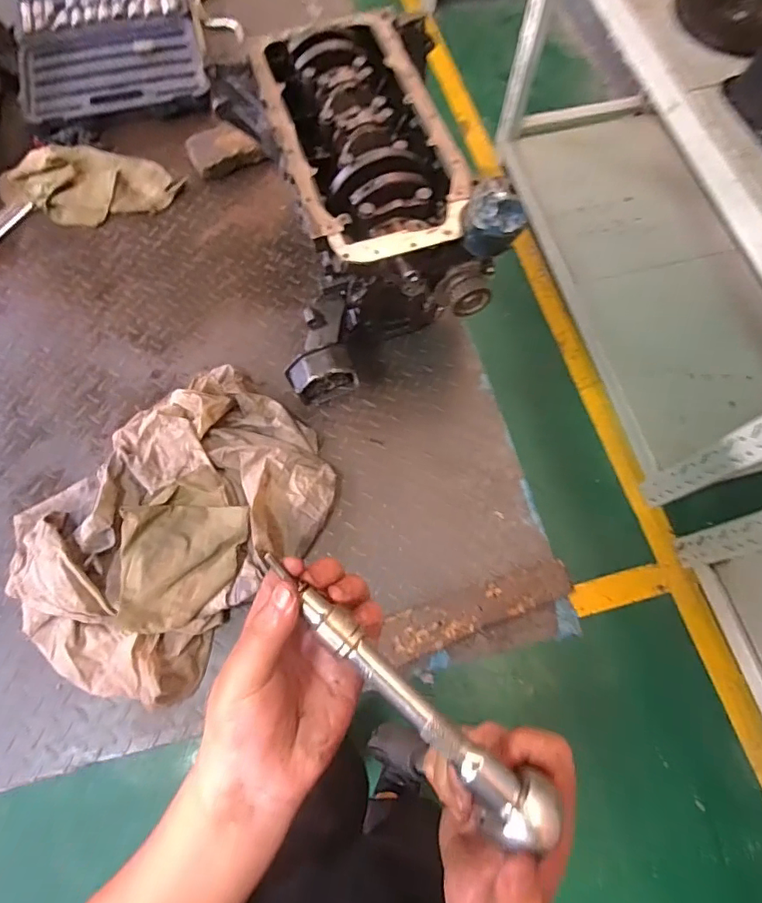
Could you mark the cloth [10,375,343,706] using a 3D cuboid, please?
[{"bbox_3d":[-0.316,0.105,0.758,0.367,0.058,0.492,36,73,11],"label":"cloth"}]

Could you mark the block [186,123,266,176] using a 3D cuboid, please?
[{"bbox_3d":[-0.314,-0.610,1.006,0.149,0.042,0.093,-14,71,-6],"label":"block"}]

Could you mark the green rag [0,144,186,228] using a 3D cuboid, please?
[{"bbox_3d":[-0.578,-0.531,0.974,0.343,0.059,0.174,-11,71,-5],"label":"green rag"}]

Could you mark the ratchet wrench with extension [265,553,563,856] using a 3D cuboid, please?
[{"bbox_3d":[0.010,0.124,0.262,0.187,0.022,0.028,42,77,7],"label":"ratchet wrench with extension"}]

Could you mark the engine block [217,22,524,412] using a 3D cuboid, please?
[{"bbox_3d":[-0.052,-0.392,0.784,0.329,0.307,0.512,-18,72,-8],"label":"engine block"}]

